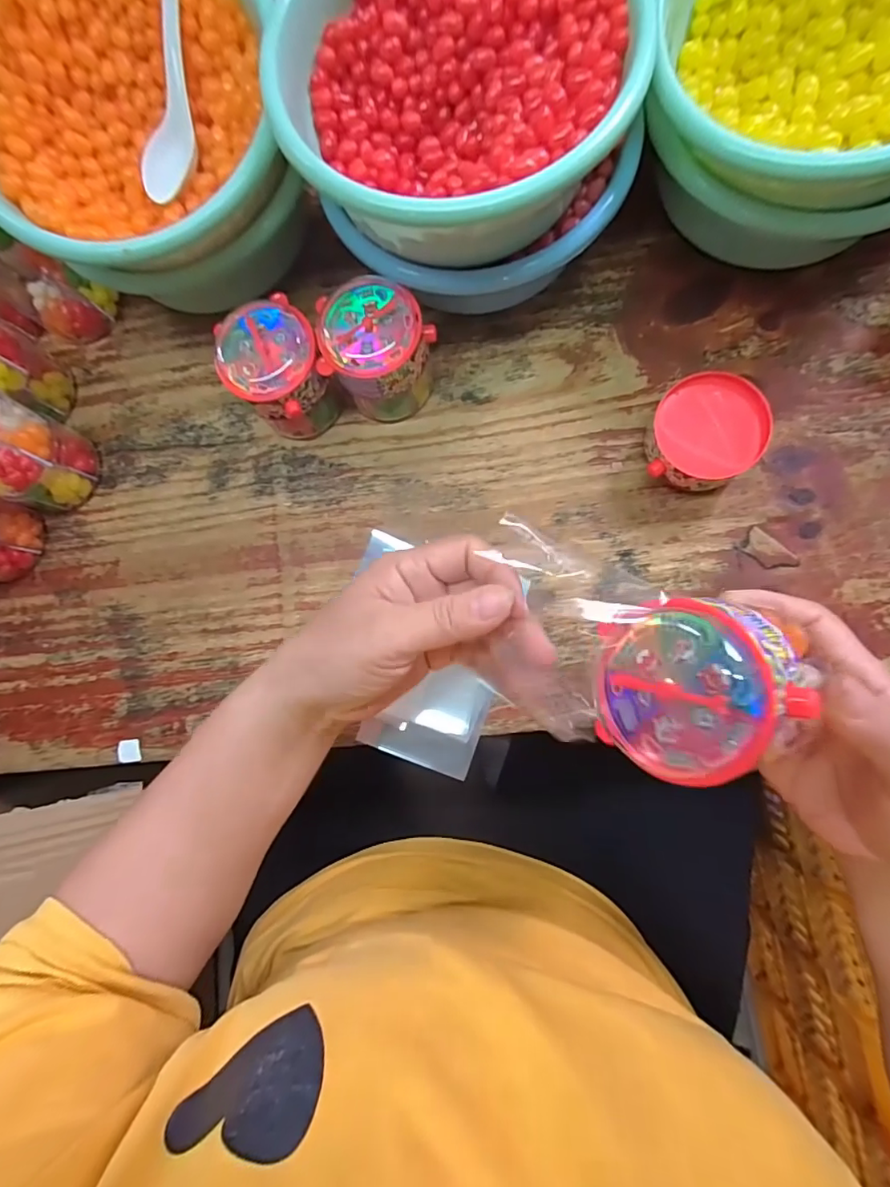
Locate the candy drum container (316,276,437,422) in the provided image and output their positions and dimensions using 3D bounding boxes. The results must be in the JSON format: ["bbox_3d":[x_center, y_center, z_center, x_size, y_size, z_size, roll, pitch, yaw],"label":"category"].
[{"bbox_3d":[-0.045,-0.157,0.343,0.065,0.067,0.065,0,86,7],"label":"candy drum container"}]

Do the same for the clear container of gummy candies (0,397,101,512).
[{"bbox_3d":[-0.302,-0.099,0.371,0.054,0.075,0.066,16,88,8],"label":"clear container of gummy candies"}]

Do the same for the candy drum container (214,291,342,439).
[{"bbox_3d":[-0.107,-0.145,0.347,0.060,0.069,0.062,0,86,7],"label":"candy drum container"}]

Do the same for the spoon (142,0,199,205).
[{"bbox_3d":[-0.162,-0.289,0.300,0.026,0.017,0.111,11,103,7],"label":"spoon"}]

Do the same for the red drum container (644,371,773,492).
[{"bbox_3d":[0.163,-0.098,0.327,0.065,0.039,0.067,0,86,7],"label":"red drum container"}]

